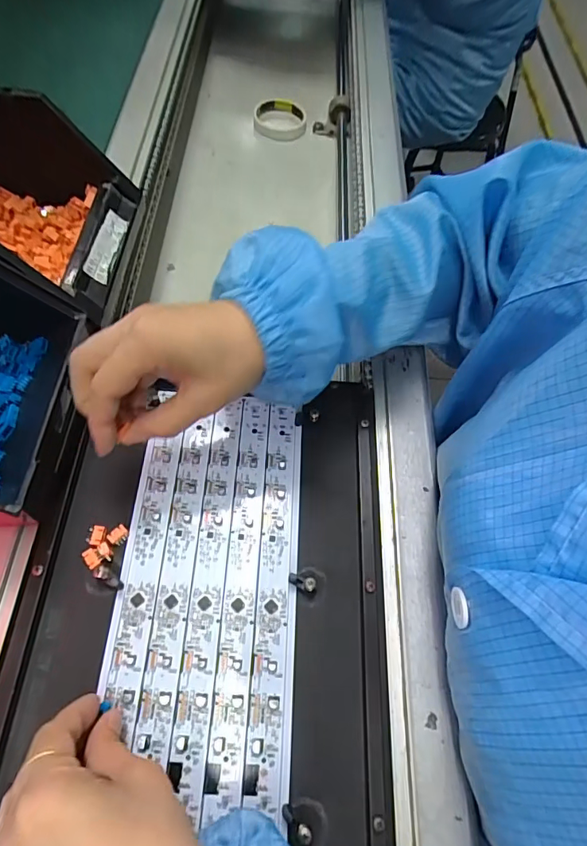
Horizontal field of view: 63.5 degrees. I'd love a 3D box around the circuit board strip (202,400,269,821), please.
[{"bbox_3d":[-0.035,0.102,0.331,0.022,0.004,0.264,4,62,-4],"label":"circuit board strip"}]

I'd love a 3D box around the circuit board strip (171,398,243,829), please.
[{"bbox_3d":[-0.058,0.102,0.330,0.021,0.004,0.257,4,62,-3],"label":"circuit board strip"}]

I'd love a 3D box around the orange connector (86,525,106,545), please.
[{"bbox_3d":[-0.137,0.078,0.330,0.011,0.004,0.014,6,62,-2],"label":"orange connector"}]

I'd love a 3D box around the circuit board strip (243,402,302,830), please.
[{"bbox_3d":[-0.011,0.104,0.332,0.026,0.004,0.257,4,62,-2],"label":"circuit board strip"}]

